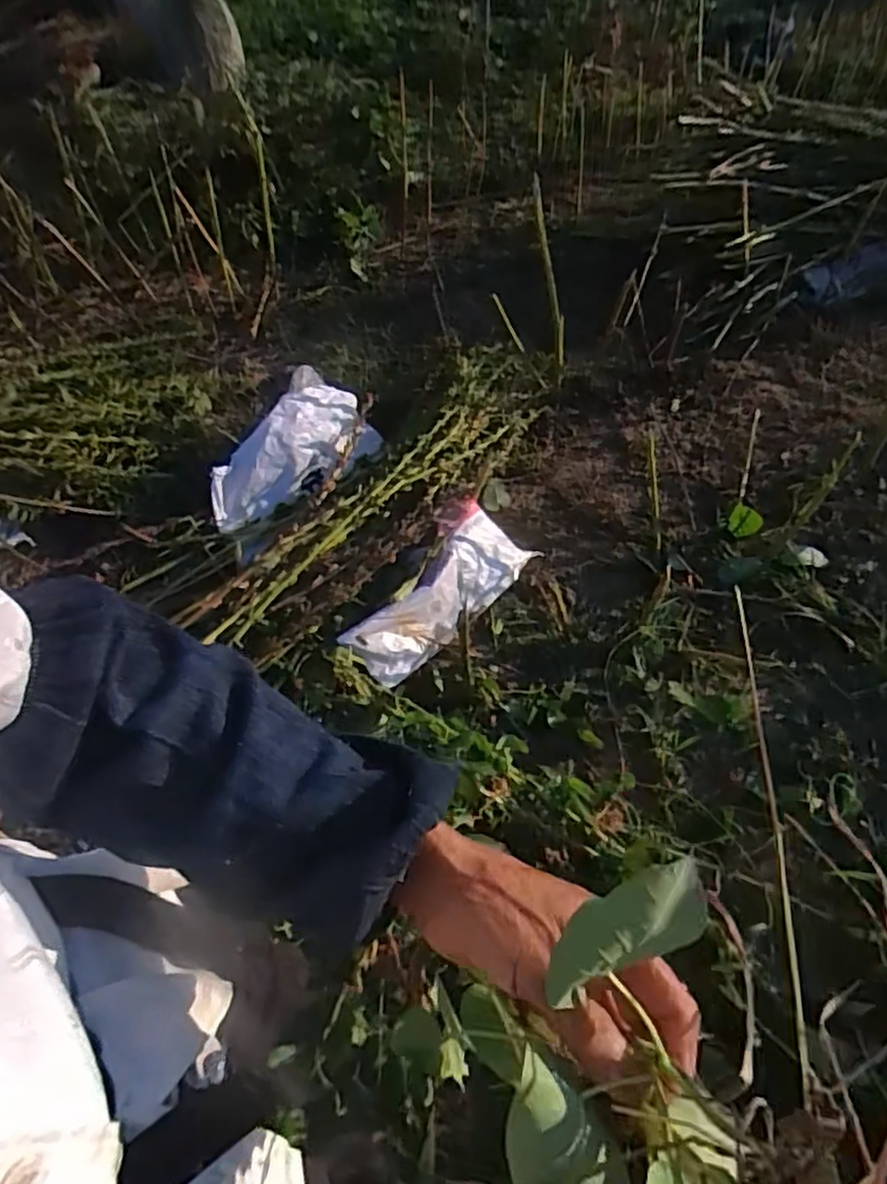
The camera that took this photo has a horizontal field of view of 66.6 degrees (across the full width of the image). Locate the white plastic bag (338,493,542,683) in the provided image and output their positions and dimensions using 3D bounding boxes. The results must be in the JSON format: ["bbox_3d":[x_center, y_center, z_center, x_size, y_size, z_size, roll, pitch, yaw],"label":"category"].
[{"bbox_3d":[-0.008,-0.015,1.453,0.188,0.098,0.474,33,61,22],"label":"white plastic bag"}]

